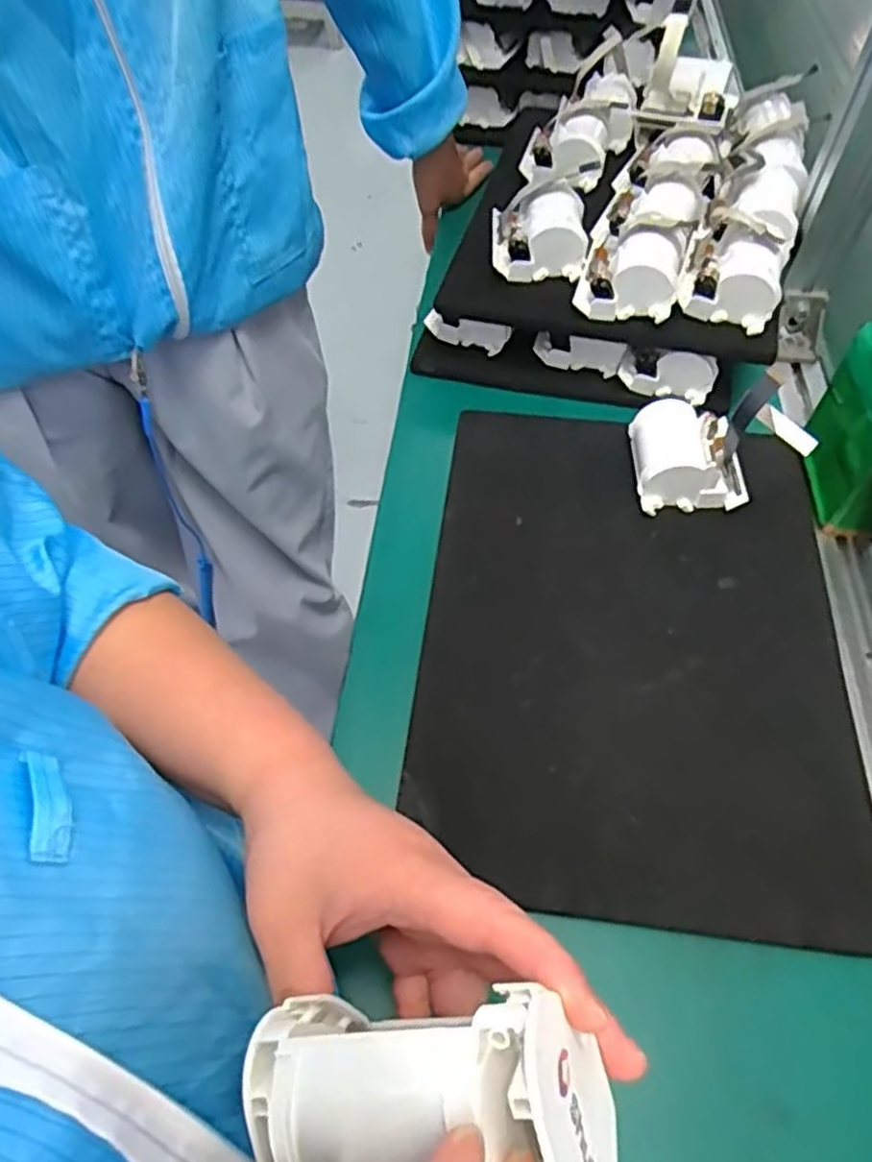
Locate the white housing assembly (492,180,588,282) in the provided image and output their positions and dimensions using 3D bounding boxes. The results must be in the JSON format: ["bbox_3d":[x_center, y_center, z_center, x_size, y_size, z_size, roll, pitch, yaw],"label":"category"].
[{"bbox_3d":[0.079,-0.270,0.559,0.073,0.040,0.069,4,55,3],"label":"white housing assembly"}]

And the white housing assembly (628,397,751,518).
[{"bbox_3d":[0.173,-0.088,0.503,0.072,0.041,0.078,-3,55,-2],"label":"white housing assembly"}]

